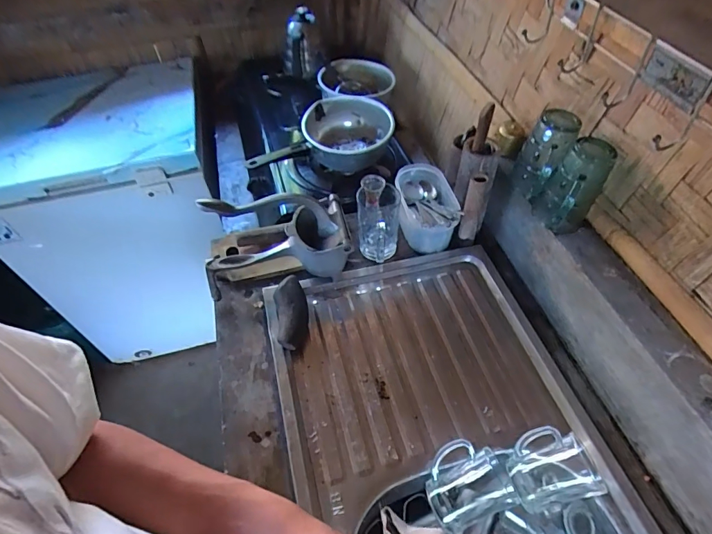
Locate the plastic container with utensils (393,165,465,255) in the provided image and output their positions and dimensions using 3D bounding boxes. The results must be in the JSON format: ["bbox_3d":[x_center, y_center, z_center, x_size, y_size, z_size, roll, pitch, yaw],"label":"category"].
[{"bbox_3d":[0.131,-0.115,0.781,0.115,0.075,0.178,-2,50,-3],"label":"plastic container with utensils"}]

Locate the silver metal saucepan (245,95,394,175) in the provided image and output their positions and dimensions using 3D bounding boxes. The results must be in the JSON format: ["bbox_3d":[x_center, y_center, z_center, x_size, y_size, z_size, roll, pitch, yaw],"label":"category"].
[{"bbox_3d":[-0.079,-0.275,0.918,0.328,0.085,0.195,-17,53,-15],"label":"silver metal saucepan"}]

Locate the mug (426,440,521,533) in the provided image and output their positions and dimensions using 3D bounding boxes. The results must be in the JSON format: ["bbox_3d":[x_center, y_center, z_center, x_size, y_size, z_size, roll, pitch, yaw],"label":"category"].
[{"bbox_3d":[0.144,0.279,0.550,0.102,0.069,0.106,-39,79,6],"label":"mug"}]

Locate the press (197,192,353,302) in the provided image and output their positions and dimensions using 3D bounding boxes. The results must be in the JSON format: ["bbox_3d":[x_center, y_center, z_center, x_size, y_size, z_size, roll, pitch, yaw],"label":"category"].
[{"bbox_3d":[-0.129,-0.038,0.669,0.229,0.174,0.088,-7,51,-4],"label":"press"}]

